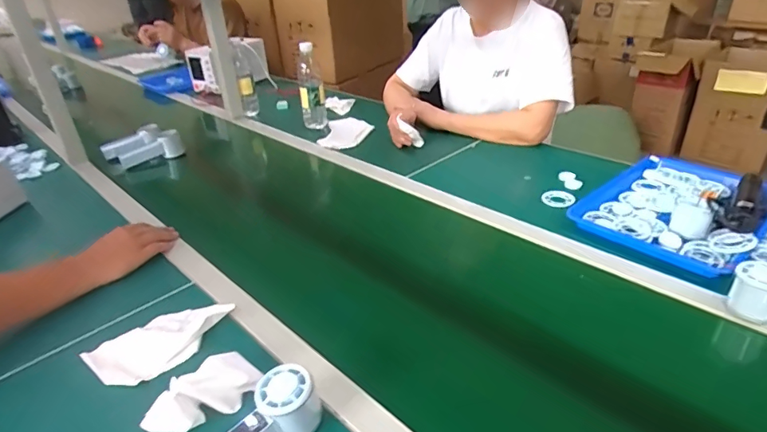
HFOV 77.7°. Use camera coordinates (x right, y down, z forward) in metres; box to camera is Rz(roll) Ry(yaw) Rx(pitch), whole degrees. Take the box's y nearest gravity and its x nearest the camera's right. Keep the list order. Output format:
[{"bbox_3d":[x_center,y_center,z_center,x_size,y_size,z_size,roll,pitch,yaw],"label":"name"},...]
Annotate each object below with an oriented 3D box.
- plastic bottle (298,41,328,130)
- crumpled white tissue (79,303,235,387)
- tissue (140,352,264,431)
[{"bbox_3d":[-0.202,-0.353,1.337,0.067,0.251,0.058,-6,29,-5],"label":"plastic bottle"},{"bbox_3d":[-0.294,0.163,0.641,0.097,0.021,0.173,23,38,38],"label":"crumpled white tissue"},{"bbox_3d":[-0.203,0.201,0.537,0.065,0.033,0.124,20,37,34],"label":"tissue"}]

